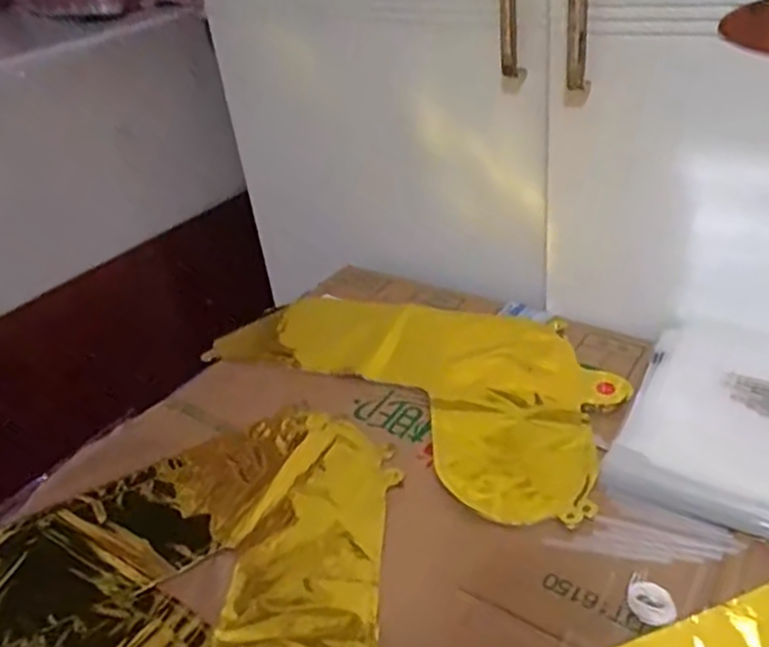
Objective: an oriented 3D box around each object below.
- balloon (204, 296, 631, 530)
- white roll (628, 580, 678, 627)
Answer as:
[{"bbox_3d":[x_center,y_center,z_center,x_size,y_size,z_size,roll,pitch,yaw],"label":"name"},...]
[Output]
[{"bbox_3d":[0.025,0.034,0.639,0.391,0.013,0.218,19,42,34],"label":"balloon"},{"bbox_3d":[0.161,0.169,0.423,0.027,0.009,0.025,-5,34,4],"label":"white roll"}]

